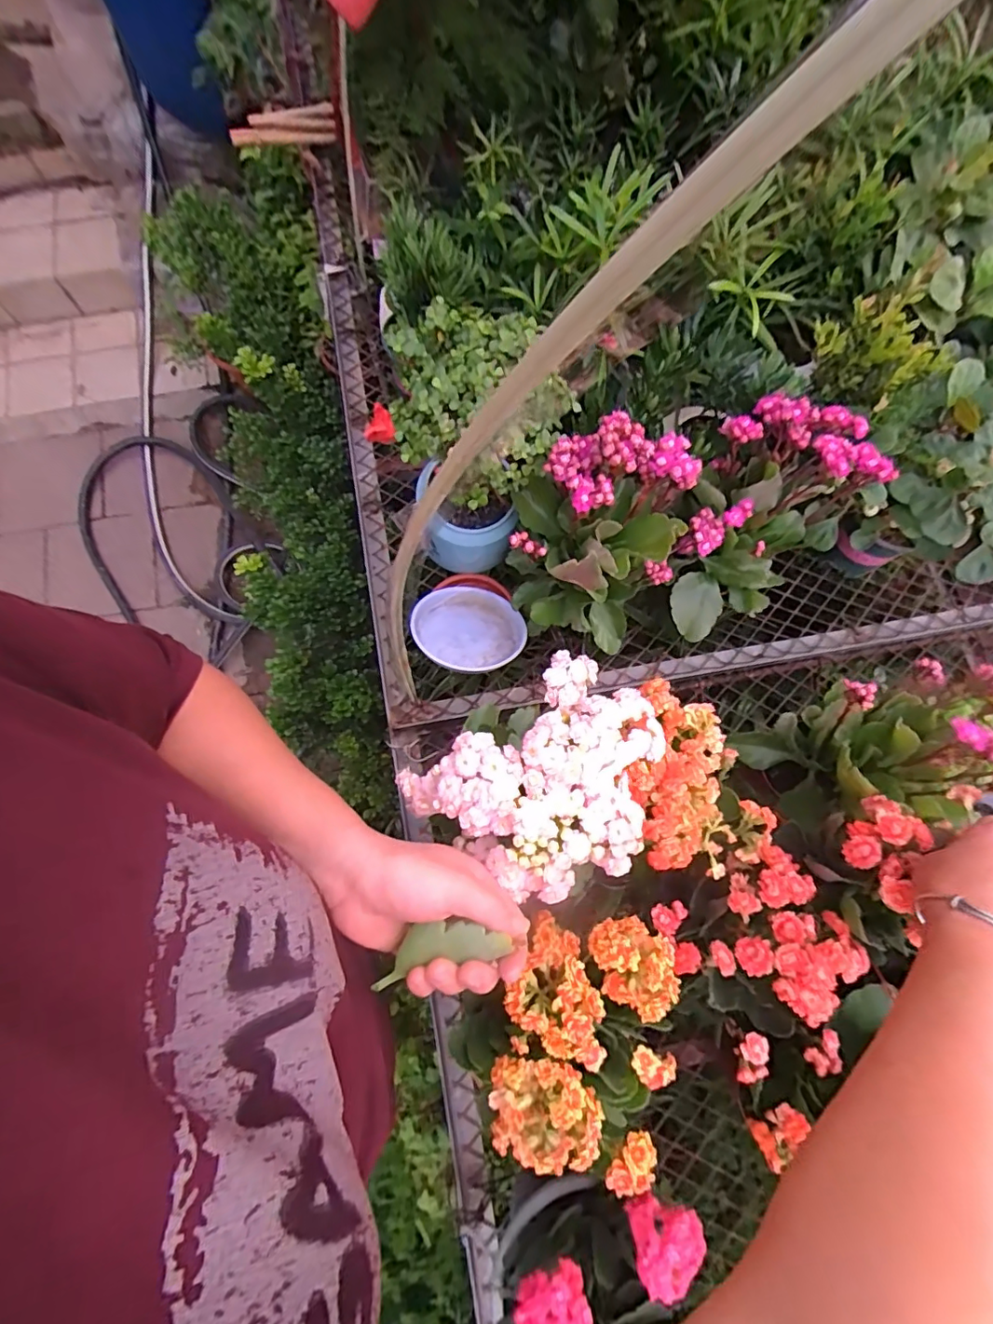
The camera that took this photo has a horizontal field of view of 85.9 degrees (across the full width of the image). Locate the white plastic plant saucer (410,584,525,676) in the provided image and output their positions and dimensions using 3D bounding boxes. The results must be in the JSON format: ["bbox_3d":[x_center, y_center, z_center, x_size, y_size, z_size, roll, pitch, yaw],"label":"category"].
[{"bbox_3d":[-0.035,-0.039,0.678,0.138,0.031,0.138,4,53,-6],"label":"white plastic plant saucer"}]

